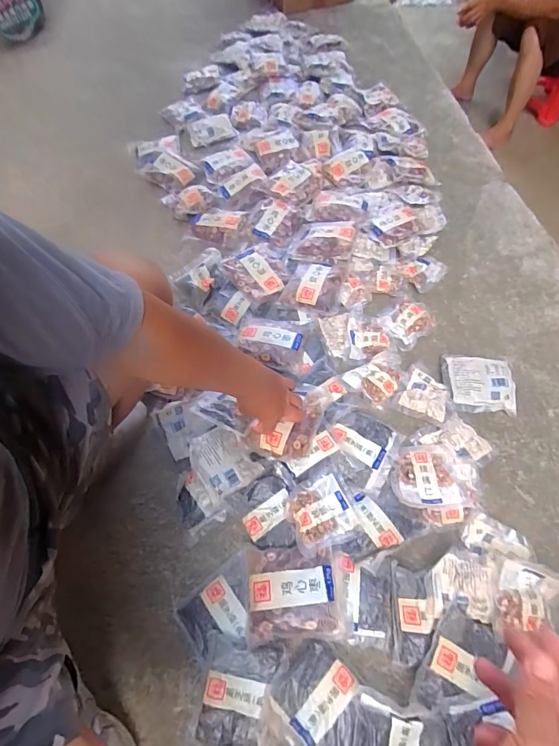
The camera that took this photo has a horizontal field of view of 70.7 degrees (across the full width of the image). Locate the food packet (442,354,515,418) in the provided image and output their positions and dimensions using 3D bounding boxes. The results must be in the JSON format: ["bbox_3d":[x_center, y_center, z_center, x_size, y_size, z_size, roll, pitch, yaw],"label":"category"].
[{"bbox_3d":[0.399,0.022,0.791,0.134,0.023,0.125,5,64,2],"label":"food packet"}]

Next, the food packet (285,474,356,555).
[{"bbox_3d":[0.071,0.242,0.678,0.105,0.026,0.100,-20,66,-10],"label":"food packet"}]

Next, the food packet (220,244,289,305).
[{"bbox_3d":[-0.051,-0.243,0.953,0.134,0.029,0.146,-25,67,-12],"label":"food packet"}]

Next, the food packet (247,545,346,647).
[{"bbox_3d":[0.025,0.345,0.621,0.156,0.038,0.130,-2,64,-1],"label":"food packet"}]

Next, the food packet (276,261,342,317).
[{"bbox_3d":[0.081,-0.207,0.913,0.140,0.043,0.152,17,65,8],"label":"food packet"}]

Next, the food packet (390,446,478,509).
[{"bbox_3d":[0.277,0.184,0.704,0.148,0.032,0.115,1,64,0],"label":"food packet"}]

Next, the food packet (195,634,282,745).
[{"bbox_3d":[-0.060,0.470,0.577,0.099,0.030,0.129,10,64,4],"label":"food packet"}]

